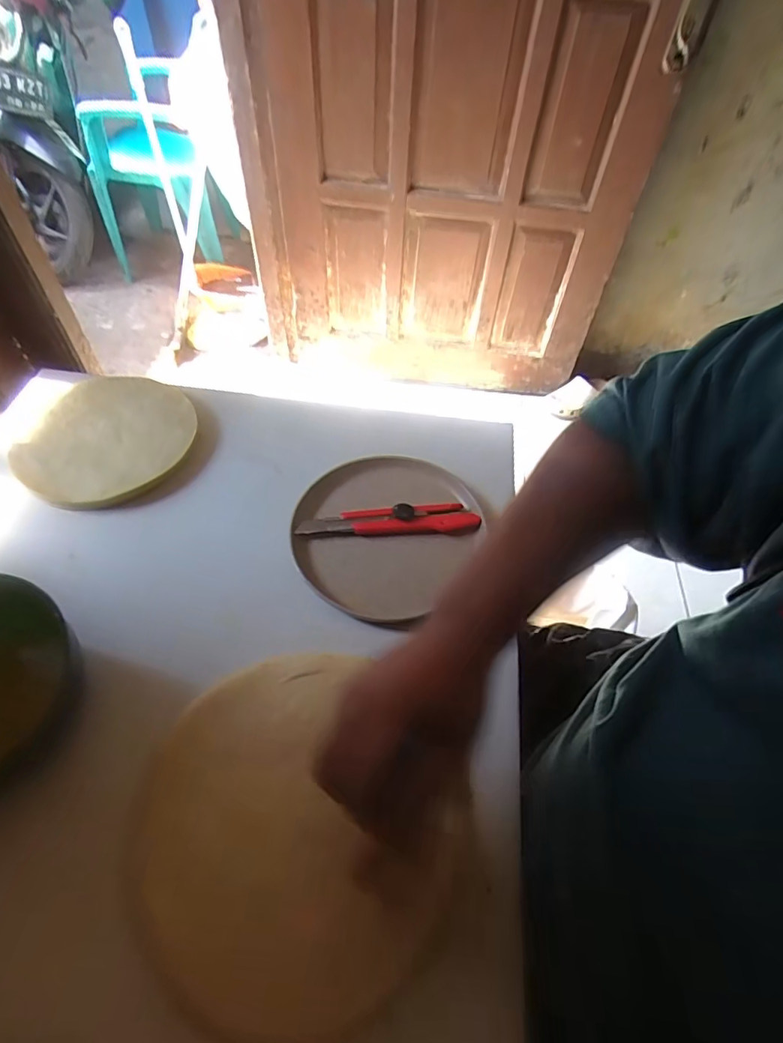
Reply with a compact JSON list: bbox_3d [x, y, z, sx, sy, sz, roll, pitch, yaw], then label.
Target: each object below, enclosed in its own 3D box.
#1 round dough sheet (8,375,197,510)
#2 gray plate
[{"bbox_3d":[-0.311,-0.096,0.566,0.180,0.019,0.179,1,54,-2],"label":"round dough sheet"},{"bbox_3d":[-0.010,0.007,0.517,0.166,0.021,0.184,29,58,17],"label":"gray plate"}]

